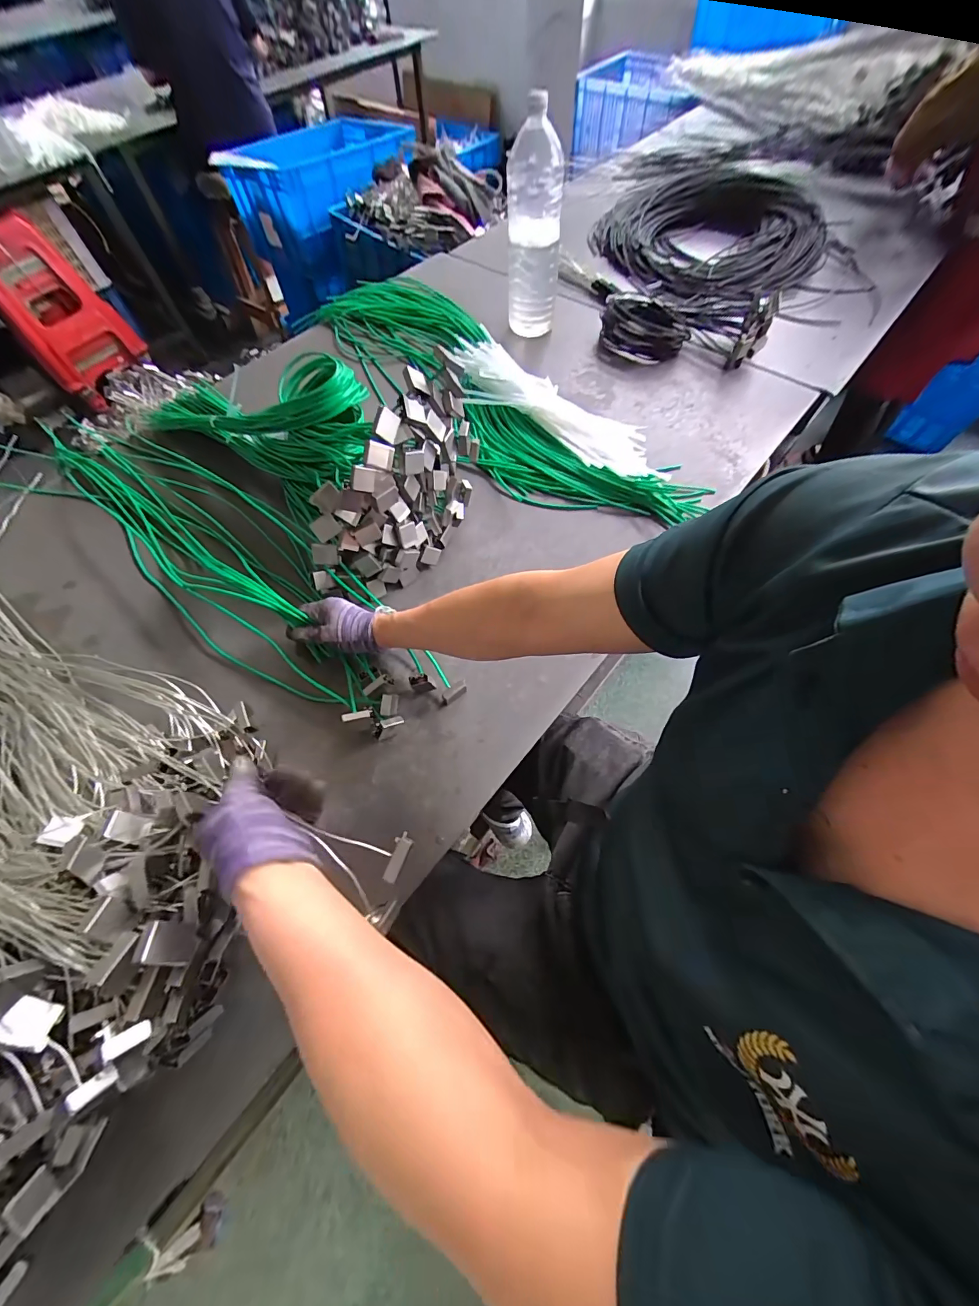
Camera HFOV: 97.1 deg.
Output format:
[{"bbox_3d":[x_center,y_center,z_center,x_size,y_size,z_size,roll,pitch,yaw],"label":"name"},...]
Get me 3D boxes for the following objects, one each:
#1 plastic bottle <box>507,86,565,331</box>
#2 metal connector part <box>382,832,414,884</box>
[{"bbox_3d":[0.082,-0.763,0.805,0.096,0.310,0.080,2,65,4],"label":"plastic bottle"},{"bbox_3d":[-0.072,0.159,0.338,0.014,0.007,0.036,16,65,11],"label":"metal connector part"}]

